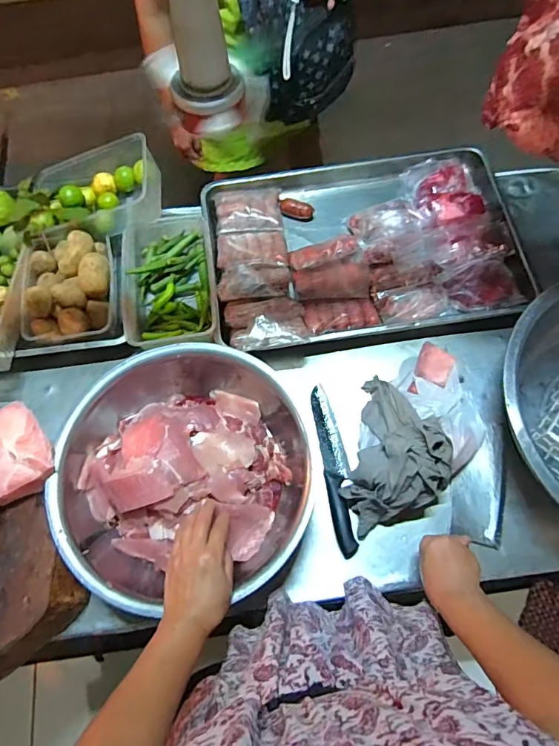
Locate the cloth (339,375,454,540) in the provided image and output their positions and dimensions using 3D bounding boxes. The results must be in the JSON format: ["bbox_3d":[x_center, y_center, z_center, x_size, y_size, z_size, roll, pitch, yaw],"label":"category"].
[{"bbox_3d":[0.187,0.123,0.706,0.142,0.109,0.245,15,70,6],"label":"cloth"}]

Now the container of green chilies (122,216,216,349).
[{"bbox_3d":[-0.199,-0.159,0.860,0.161,0.065,0.271,-9,69,-3],"label":"container of green chilies"}]

